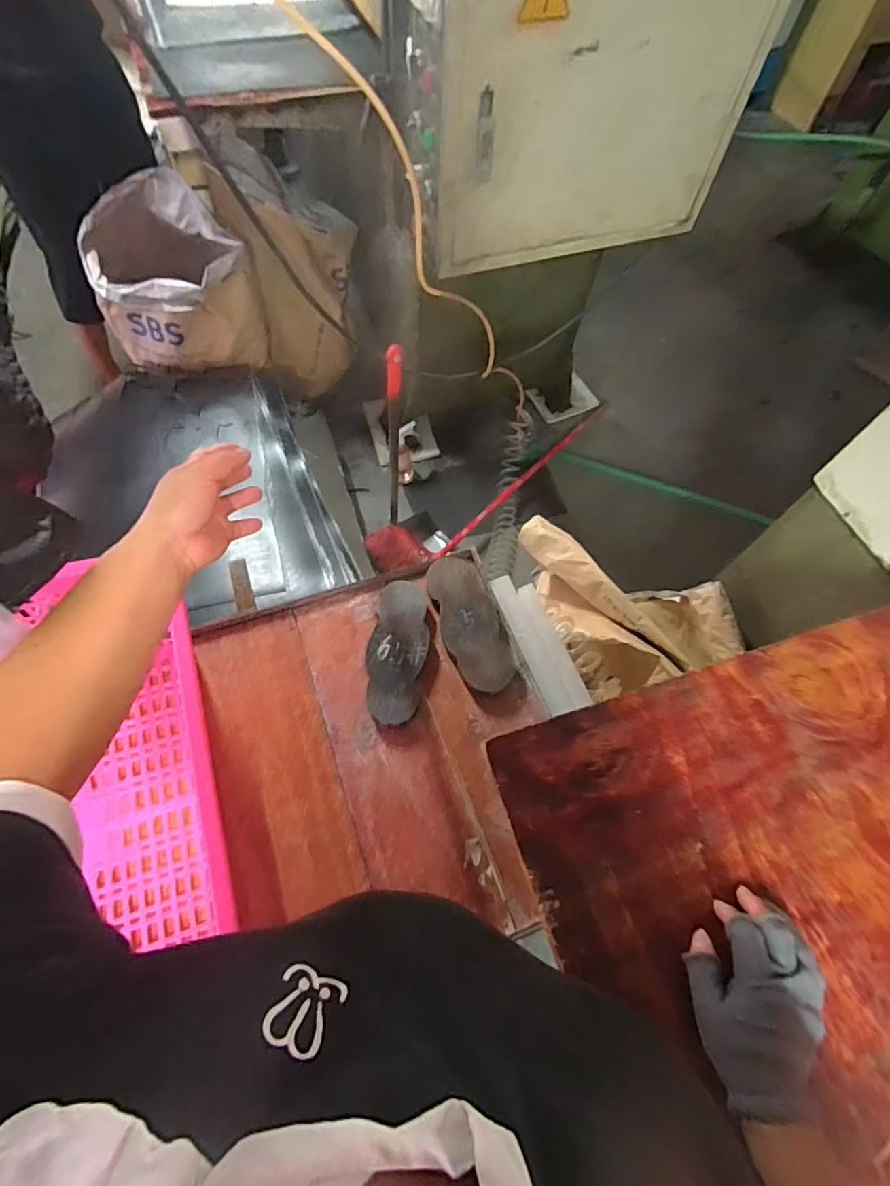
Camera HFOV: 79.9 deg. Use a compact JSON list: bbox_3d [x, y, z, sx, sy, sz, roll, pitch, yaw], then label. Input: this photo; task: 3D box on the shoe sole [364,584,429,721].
[{"bbox_3d":[-0.066,0.081,0.739,0.079,0.037,0.193,7,63,0],"label":"shoe sole"}]

